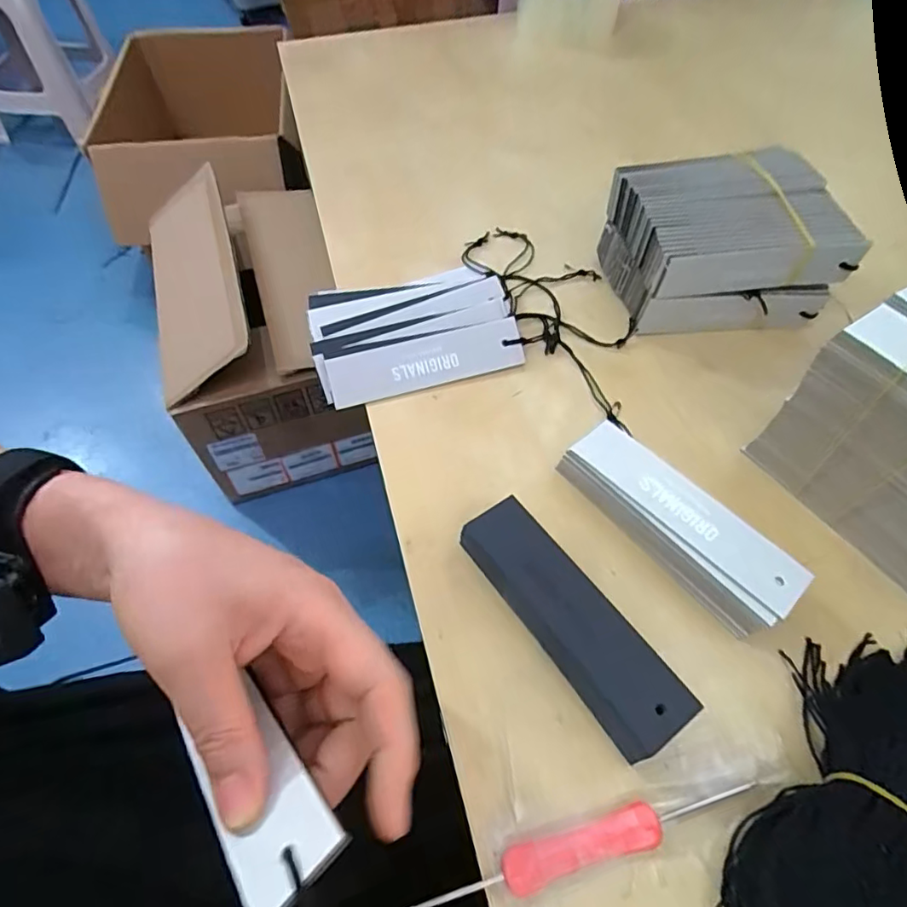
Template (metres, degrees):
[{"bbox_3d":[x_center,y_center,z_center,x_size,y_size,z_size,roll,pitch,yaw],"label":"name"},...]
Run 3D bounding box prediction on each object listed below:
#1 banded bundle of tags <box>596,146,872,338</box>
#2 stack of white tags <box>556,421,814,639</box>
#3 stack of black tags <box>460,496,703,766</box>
[{"bbox_3d":[0.183,-0.141,0.380,0.130,0.073,0.106,-9,57,-7],"label":"banded bundle of tags"},{"bbox_3d":[0.117,0.034,0.291,0.041,0.019,0.125,-35,63,-21],"label":"stack of white tags"},{"bbox_3d":[0.054,0.078,0.264,0.036,0.022,0.126,-31,62,-20],"label":"stack of black tags"}]

